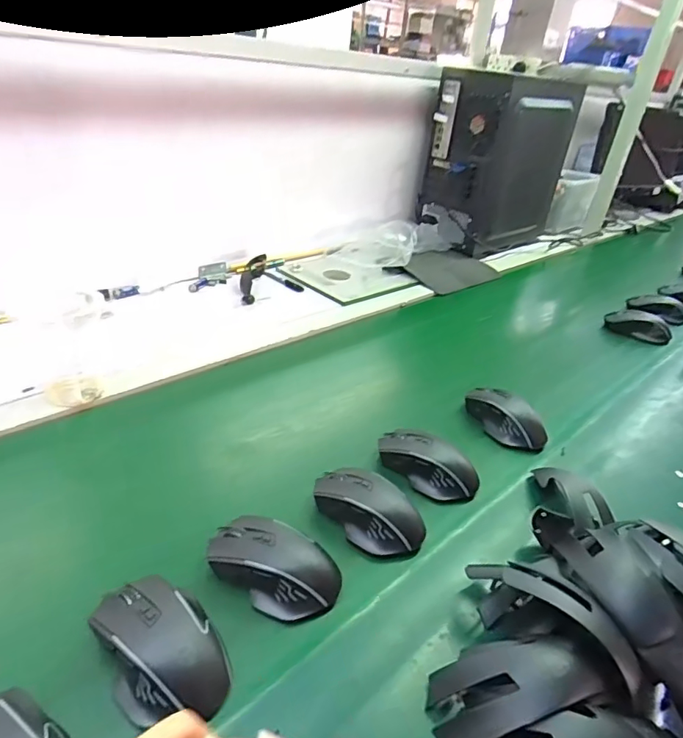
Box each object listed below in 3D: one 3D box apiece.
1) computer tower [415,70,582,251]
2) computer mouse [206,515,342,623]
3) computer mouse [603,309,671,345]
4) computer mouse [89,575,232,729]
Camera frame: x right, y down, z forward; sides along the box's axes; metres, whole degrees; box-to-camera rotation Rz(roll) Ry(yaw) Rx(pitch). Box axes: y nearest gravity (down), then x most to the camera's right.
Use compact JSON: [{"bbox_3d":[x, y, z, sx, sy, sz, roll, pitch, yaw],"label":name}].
[{"bbox_3d":[0.387,-0.508,1.276,0.352,0.372,0.206,-24,43,-40],"label":"computer tower"},{"bbox_3d":[-0.054,0.165,0.439,0.114,0.036,0.074,22,35,21],"label":"computer mouse"},{"bbox_3d":[0.572,-0.084,0.988,0.118,0.038,0.073,23,35,24],"label":"computer mouse"},{"bbox_3d":[-0.131,0.197,0.370,0.077,0.038,0.114,-19,41,-36],"label":"computer mouse"}]

